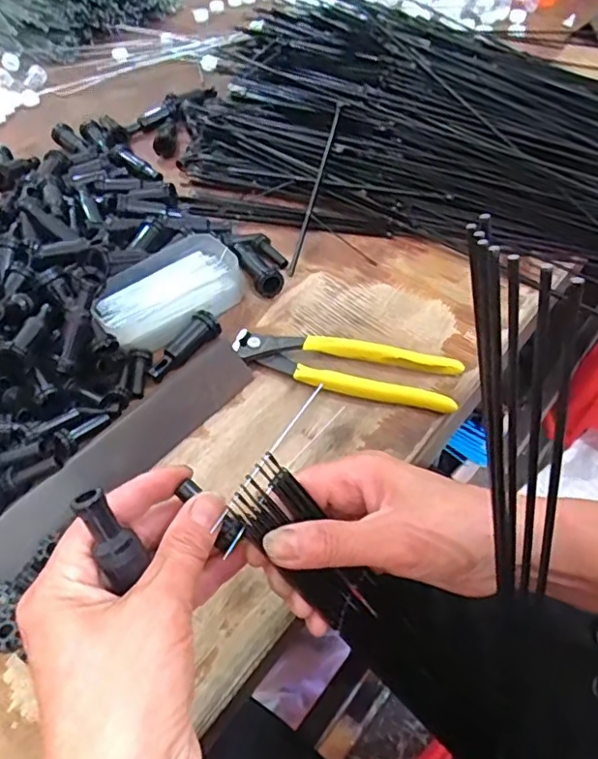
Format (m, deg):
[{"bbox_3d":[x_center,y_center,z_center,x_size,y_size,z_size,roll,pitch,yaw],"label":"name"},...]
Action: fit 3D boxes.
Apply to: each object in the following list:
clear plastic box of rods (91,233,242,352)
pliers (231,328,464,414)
[{"bbox_3d":[-0.106,-0.072,0.480,0.118,0.029,0.076,-32,56,-20],"label":"clear plastic box of rods"},{"bbox_3d":[0.032,-0.011,0.431,0.167,0.018,0.042,13,53,14],"label":"pliers"}]

